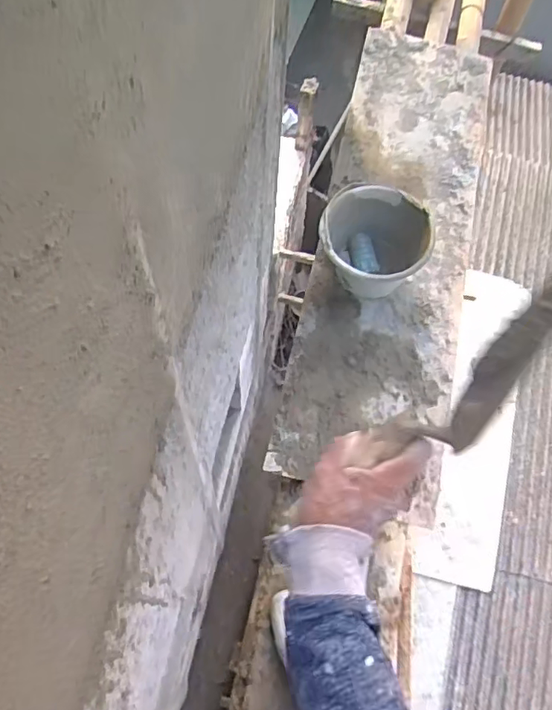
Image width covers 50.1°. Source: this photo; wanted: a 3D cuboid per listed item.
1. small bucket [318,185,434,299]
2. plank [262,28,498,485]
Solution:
[{"bbox_3d":[0.229,-0.260,1.418,0.260,0.167,0.225,19,67,5],"label":"small bucket"},{"bbox_3d":[0.321,-0.307,1.550,0.392,0.068,1.307,14,73,1],"label":"plank"}]

